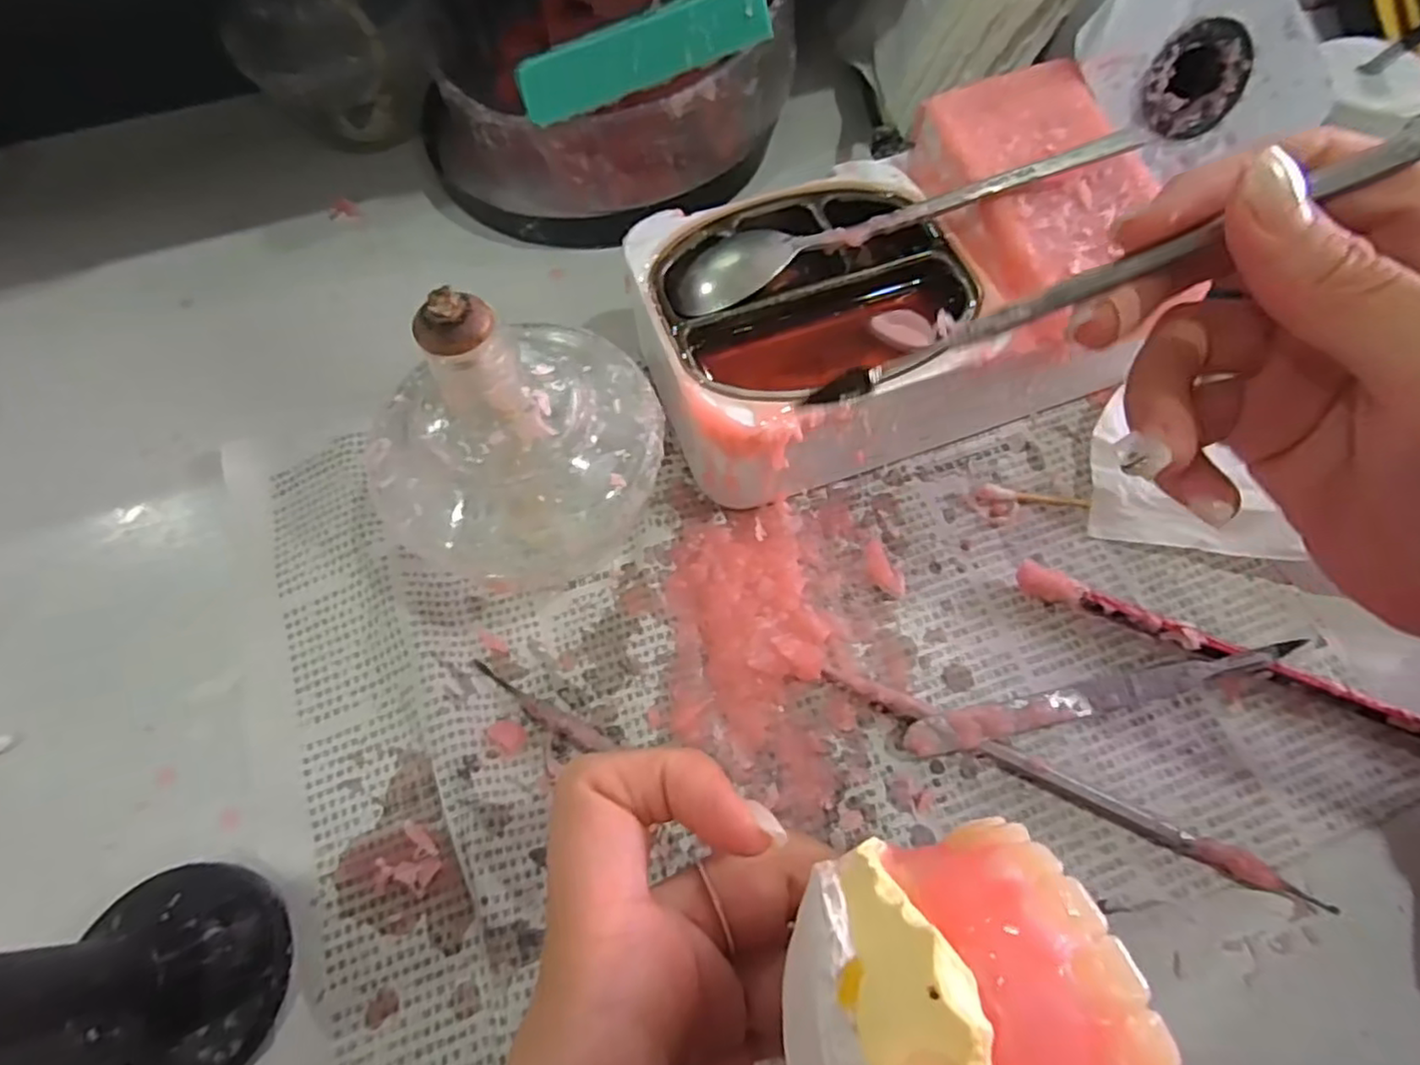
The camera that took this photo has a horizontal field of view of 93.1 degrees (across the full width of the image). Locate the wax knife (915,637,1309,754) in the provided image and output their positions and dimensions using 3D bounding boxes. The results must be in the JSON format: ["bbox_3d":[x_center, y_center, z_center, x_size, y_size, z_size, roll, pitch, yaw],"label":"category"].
[{"bbox_3d":[0.127,0.053,0.218,0.130,0.005,0.011,-11,76,-4],"label":"wax knife"}]

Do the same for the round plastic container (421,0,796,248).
[{"bbox_3d":[-0.056,-0.253,0.338,0.187,0.079,0.192,-12,65,-5],"label":"round plastic container"}]

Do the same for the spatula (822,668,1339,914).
[{"bbox_3d":[0.110,0.077,0.210,0.155,0.007,0.010,22,67,12],"label":"spatula"}]

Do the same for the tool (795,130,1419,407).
[{"bbox_3d":[0.097,-0.062,0.163,0.158,0.006,0.006,-20,59,22],"label":"tool"}]

